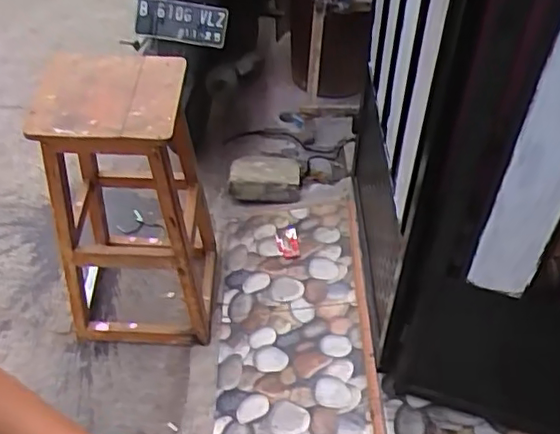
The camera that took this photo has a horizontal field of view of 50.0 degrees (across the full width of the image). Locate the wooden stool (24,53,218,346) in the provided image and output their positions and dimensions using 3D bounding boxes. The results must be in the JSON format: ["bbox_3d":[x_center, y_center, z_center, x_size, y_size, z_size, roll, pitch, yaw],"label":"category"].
[{"bbox_3d":[-0.380,-0.027,1.538,0.370,0.696,0.364,0,45,0],"label":"wooden stool"}]

